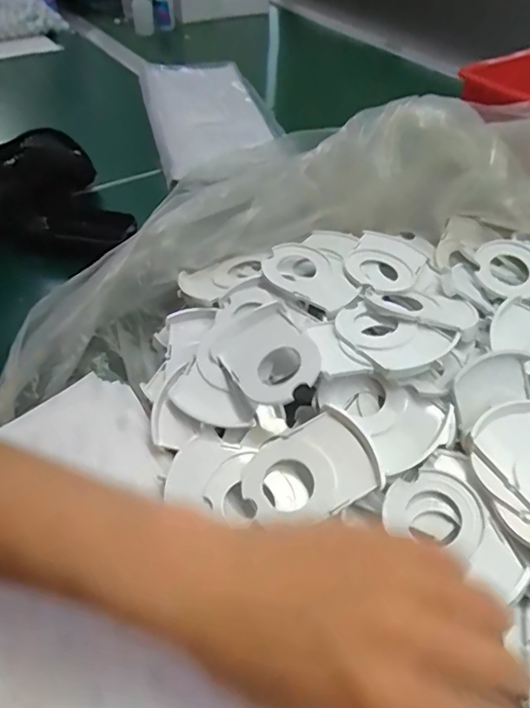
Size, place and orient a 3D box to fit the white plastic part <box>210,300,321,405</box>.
[{"bbox_3d":[0.000,-0.002,0.334,0.055,0.008,0.087,-38,44,-4],"label":"white plastic part"}]

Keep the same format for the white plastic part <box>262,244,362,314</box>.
[{"bbox_3d":[0.035,-0.060,0.378,0.052,0.008,0.073,-33,56,-29],"label":"white plastic part"}]

